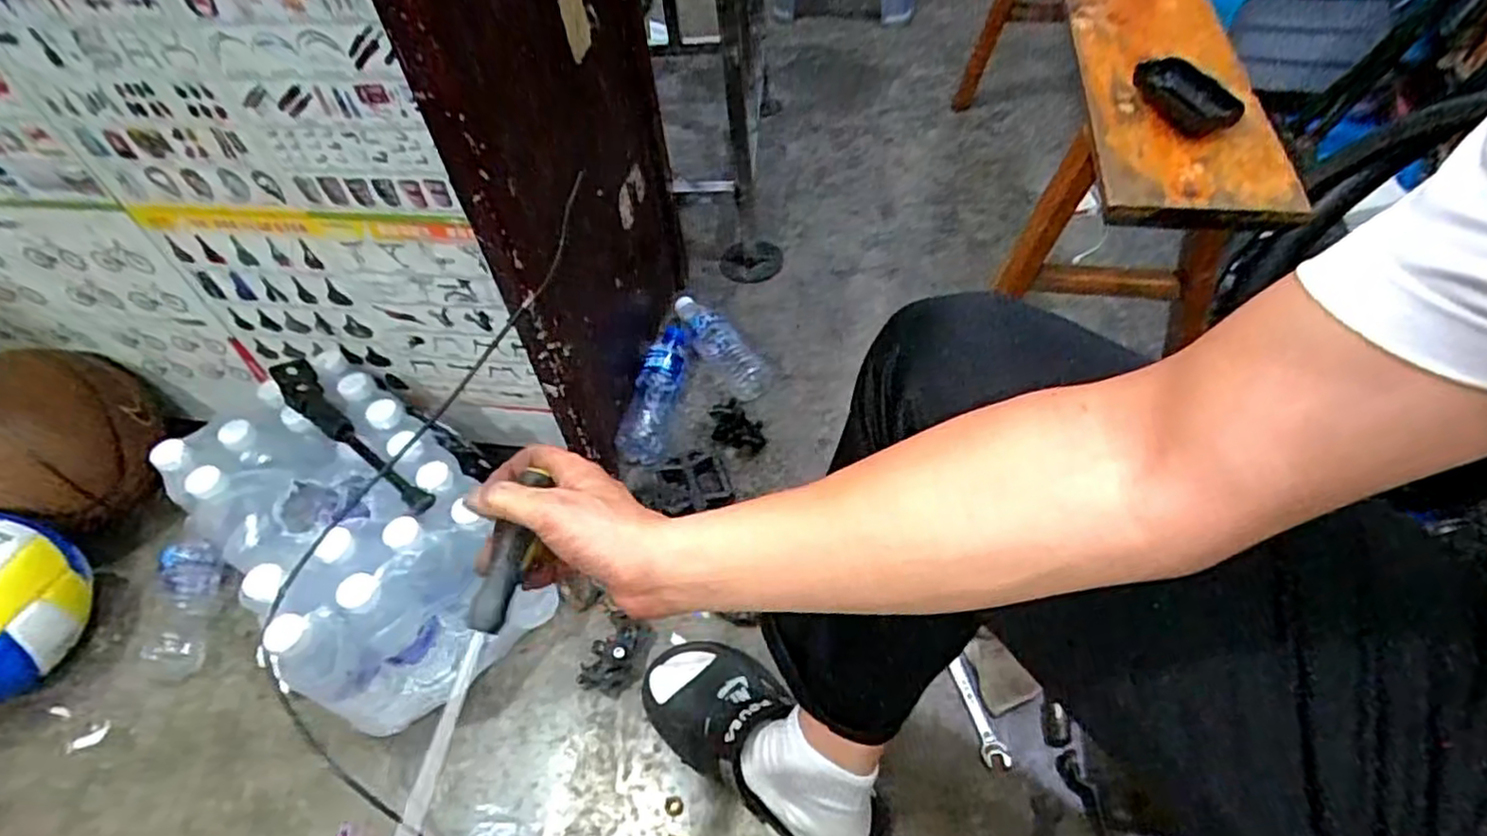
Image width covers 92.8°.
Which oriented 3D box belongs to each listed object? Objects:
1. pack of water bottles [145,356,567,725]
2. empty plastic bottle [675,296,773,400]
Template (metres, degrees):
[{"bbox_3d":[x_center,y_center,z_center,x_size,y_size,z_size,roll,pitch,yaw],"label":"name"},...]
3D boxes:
[{"bbox_3d":[-0.417,0.117,0.770,0.223,0.196,0.332,-40,58,-24],"label":"pack of water bottles"},{"bbox_3d":[-0.038,-0.118,1.062,0.066,0.056,0.222,-28,54,-16],"label":"empty plastic bottle"}]

